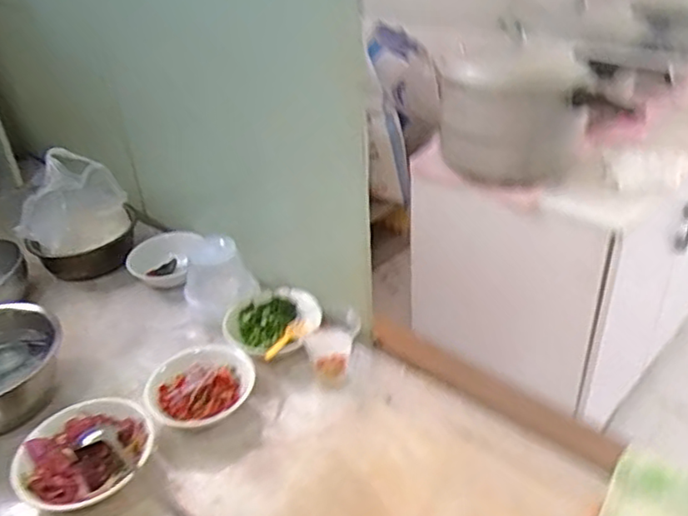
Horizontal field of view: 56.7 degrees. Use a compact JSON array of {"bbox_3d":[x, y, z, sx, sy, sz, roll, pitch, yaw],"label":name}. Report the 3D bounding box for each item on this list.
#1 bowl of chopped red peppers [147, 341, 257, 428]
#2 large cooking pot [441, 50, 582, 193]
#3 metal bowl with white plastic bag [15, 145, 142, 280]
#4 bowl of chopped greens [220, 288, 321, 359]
[{"bbox_3d":[-0.196,0.180,0.880,0.148,0.052,0.123,-9,35,-6],"label":"bowl of chopped red peppers"},{"bbox_3d":[0.332,-0.300,1.302,0.264,0.227,0.225,-1,35,6],"label":"large cooking pot"},{"bbox_3d":[-0.491,-0.069,1.171,0.201,0.181,0.198,-18,37,-18],"label":"metal bowl with white plastic bag"},{"bbox_3d":[-0.106,0.099,0.955,0.138,0.060,0.126,-3,35,2],"label":"bowl of chopped greens"}]

